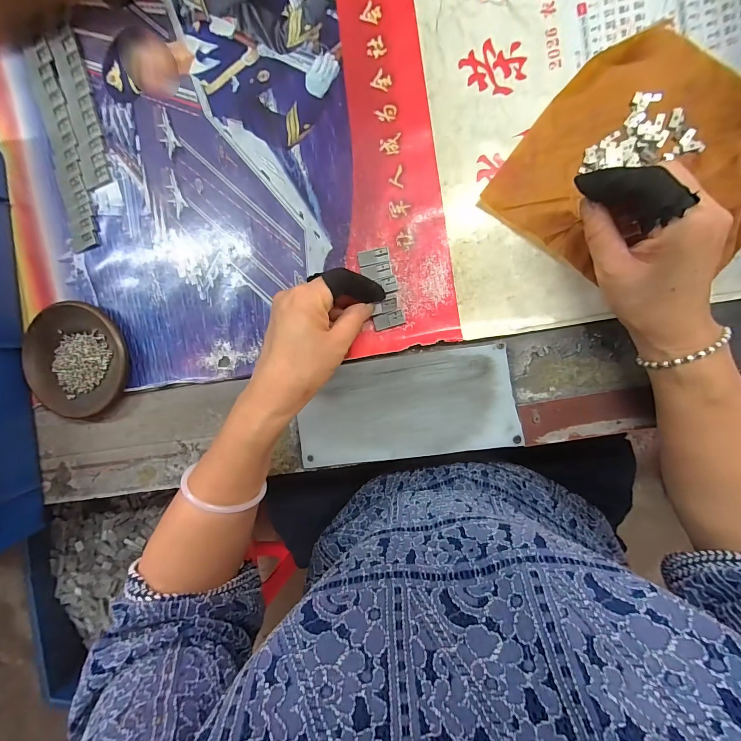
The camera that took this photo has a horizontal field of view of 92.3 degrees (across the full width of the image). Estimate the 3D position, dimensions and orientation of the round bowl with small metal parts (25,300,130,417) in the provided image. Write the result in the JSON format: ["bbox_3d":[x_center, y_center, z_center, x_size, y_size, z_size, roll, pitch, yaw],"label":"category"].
[{"bbox_3d":[-0.296,-0.010,0.361,0.106,0.018,0.111,1,95,7],"label":"round bowl with small metal parts"}]

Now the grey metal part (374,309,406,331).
[{"bbox_3d":[0.017,-0.046,0.325,0.028,0.004,0.013,-17,92,8],"label":"grey metal part"}]

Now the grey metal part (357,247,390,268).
[{"bbox_3d":[0.003,-0.103,0.323,0.028,0.006,0.015,-9,94,8],"label":"grey metal part"}]

